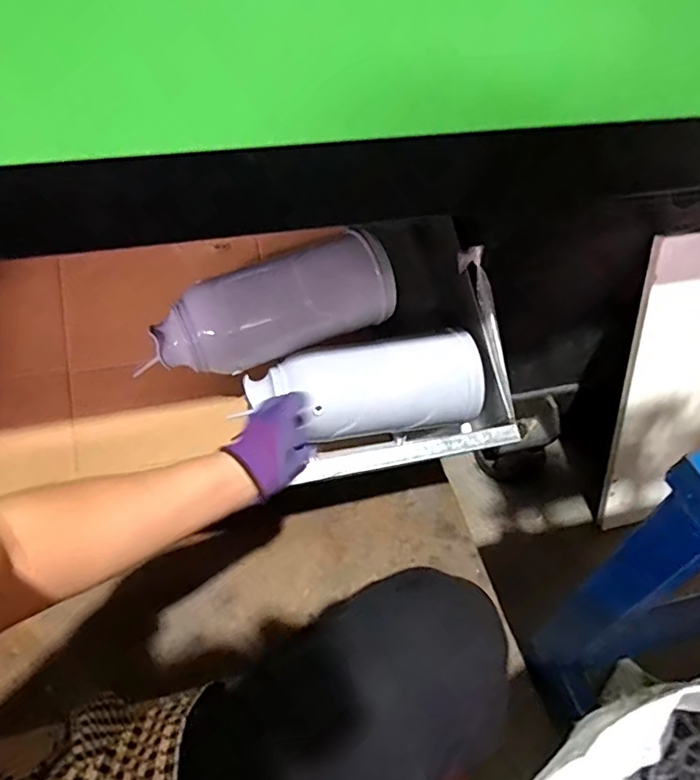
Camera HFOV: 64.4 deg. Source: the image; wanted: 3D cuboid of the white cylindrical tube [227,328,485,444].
[{"bbox_3d":[0.028,0.008,0.878,0.363,0.128,0.116,-5,50,-7],"label":"white cylindrical tube"}]

